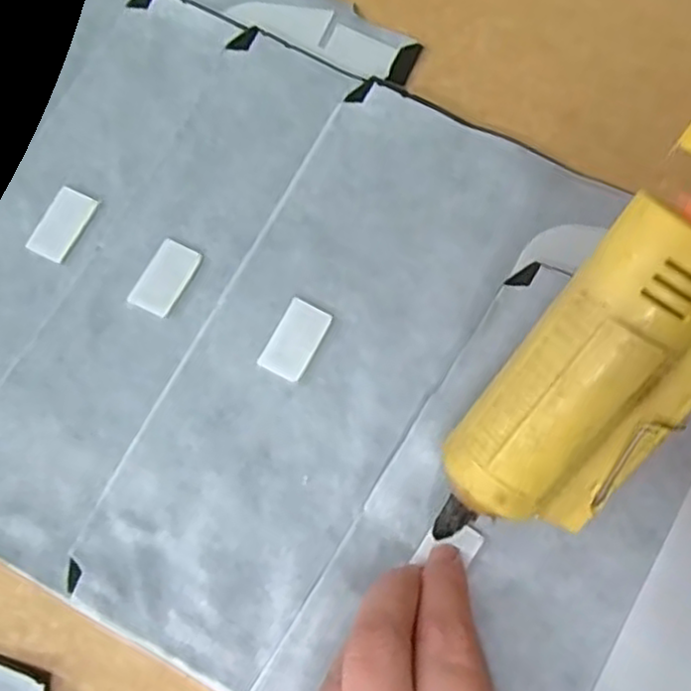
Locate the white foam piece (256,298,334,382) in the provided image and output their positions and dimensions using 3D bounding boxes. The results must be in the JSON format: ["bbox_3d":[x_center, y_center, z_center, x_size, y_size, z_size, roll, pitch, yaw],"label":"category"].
[{"bbox_3d":[-0.021,-0.003,0.302,0.019,0.005,0.033,26,74,9],"label":"white foam piece"}]

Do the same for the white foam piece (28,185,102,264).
[{"bbox_3d":[-0.125,-0.054,0.323,0.018,0.004,0.033,26,74,9],"label":"white foam piece"}]

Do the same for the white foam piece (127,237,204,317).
[{"bbox_3d":[-0.076,-0.029,0.312,0.017,0.007,0.033,26,74,9],"label":"white foam piece"}]

